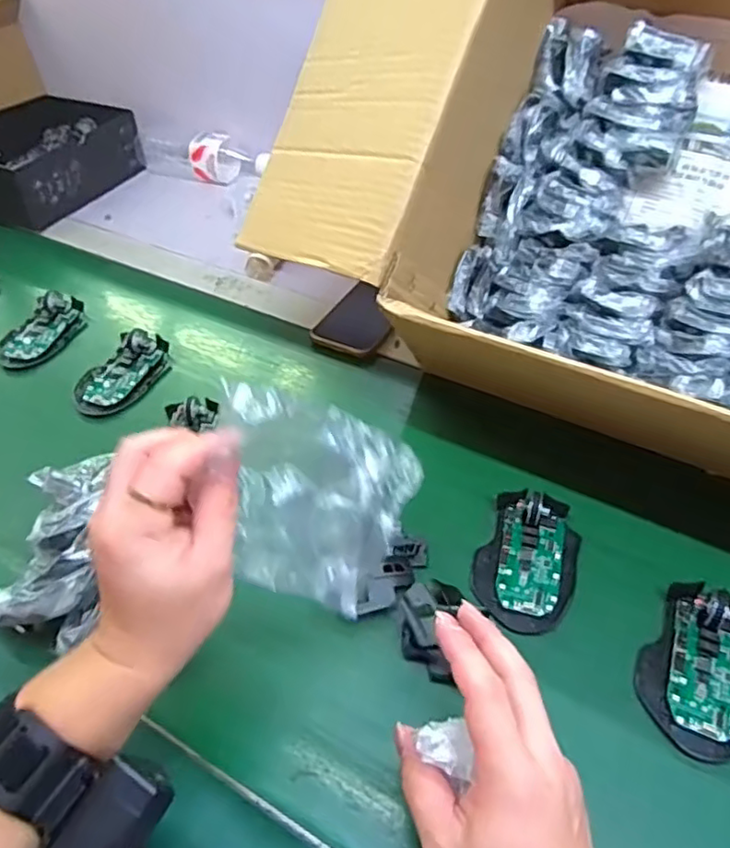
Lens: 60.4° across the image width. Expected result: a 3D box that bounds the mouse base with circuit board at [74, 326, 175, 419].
[{"bbox_3d":[-0.250,-0.055,0.649,0.066,0.020,0.112,24,53,23],"label":"mouse base with circuit board"}]

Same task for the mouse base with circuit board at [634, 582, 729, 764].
[{"bbox_3d":[0.228,0.160,0.417,0.072,0.032,0.110,27,54,25],"label":"mouse base with circuit board"}]

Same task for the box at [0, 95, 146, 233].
[{"bbox_3d":[-0.484,-0.391,0.938,0.206,0.093,0.272,19,51,19],"label":"box"}]

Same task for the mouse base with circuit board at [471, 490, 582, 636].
[{"bbox_3d":[0.126,0.099,0.478,0.072,0.030,0.112,18,50,19],"label":"mouse base with circuit board"}]

